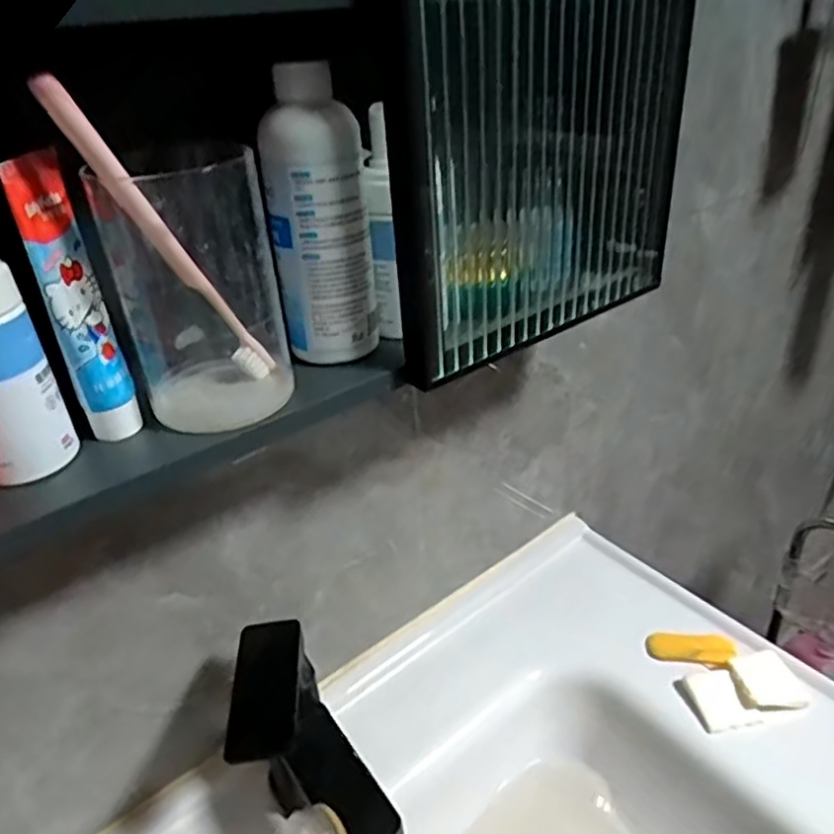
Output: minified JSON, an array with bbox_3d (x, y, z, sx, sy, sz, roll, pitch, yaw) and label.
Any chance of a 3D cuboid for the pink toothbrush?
[{"bbox_3d":[-0.120,-0.079,0.328,0.011,0.181,0.014,16,63,30],"label":"pink toothbrush"}]

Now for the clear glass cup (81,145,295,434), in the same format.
[{"bbox_3d":[-0.114,-0.067,0.355,0.076,0.133,0.075,-8,32,-5],"label":"clear glass cup"}]

